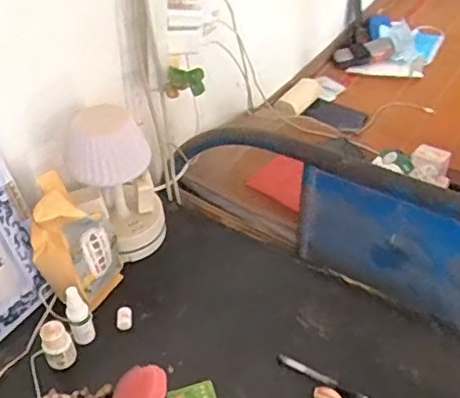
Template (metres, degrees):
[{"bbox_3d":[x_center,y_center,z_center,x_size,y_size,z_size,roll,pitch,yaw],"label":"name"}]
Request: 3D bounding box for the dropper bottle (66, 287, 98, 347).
[{"bbox_3d":[-0.199,0.154,0.784,0.030,0.085,0.026,-22,47,-21],"label":"dropper bottle"}]

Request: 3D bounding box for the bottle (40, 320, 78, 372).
[{"bbox_3d":[-0.224,0.189,0.771,0.037,0.058,0.034,-22,47,-21],"label":"bottle"}]

